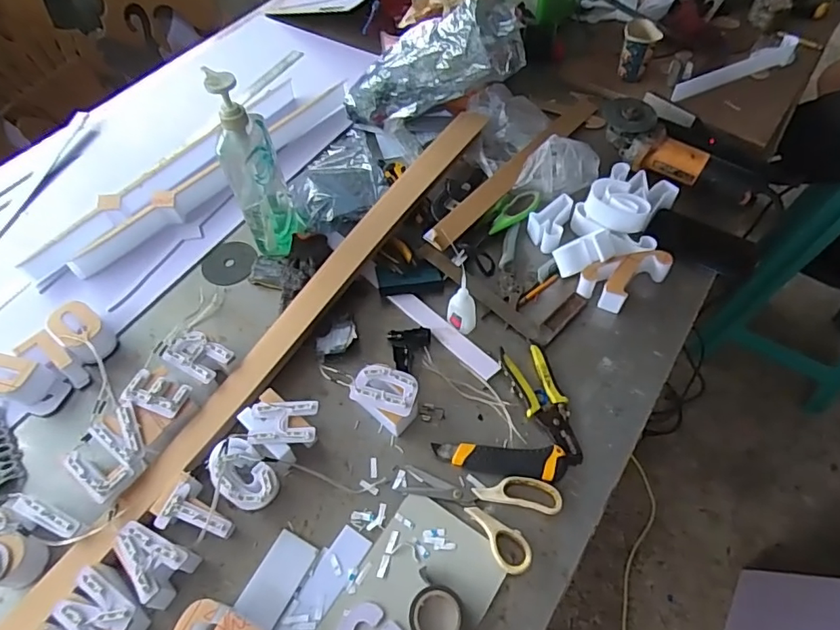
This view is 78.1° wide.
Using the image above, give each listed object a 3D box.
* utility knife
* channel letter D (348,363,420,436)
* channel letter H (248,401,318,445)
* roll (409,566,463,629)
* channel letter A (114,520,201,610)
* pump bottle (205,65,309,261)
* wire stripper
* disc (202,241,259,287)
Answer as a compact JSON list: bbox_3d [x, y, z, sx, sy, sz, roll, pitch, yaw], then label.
[{"bbox_3d":[0.099,0.178,0.641,0.160,0.024,0.039,6,57,5],"label":"utility knife"},{"bbox_3d":[-0.045,0.109,0.678,0.087,0.049,0.069,16,59,12],"label":"channel letter D"},{"bbox_3d":[-0.169,0.133,0.641,0.080,0.015,0.052,-3,57,0],"label":"channel letter H"},{"bbox_3d":[0.018,0.309,0.544,0.054,0.019,0.070,11,58,9],"label":"roll"},{"bbox_3d":[-0.300,0.274,0.574,0.082,0.051,0.061,25,61,17],"label":"channel letter A"},{"bbox_3d":[-0.233,-0.199,0.752,0.085,0.285,0.089,-20,58,-11],"label":"pump bottle"},{"bbox_3d":[0.164,0.114,0.681,0.061,0.021,0.170,-17,58,-9],"label":"wire stripper"},{"bbox_3d":[-0.316,-0.085,0.853,0.093,0.009,0.093,-7,54,9],"label":"disc"}]

